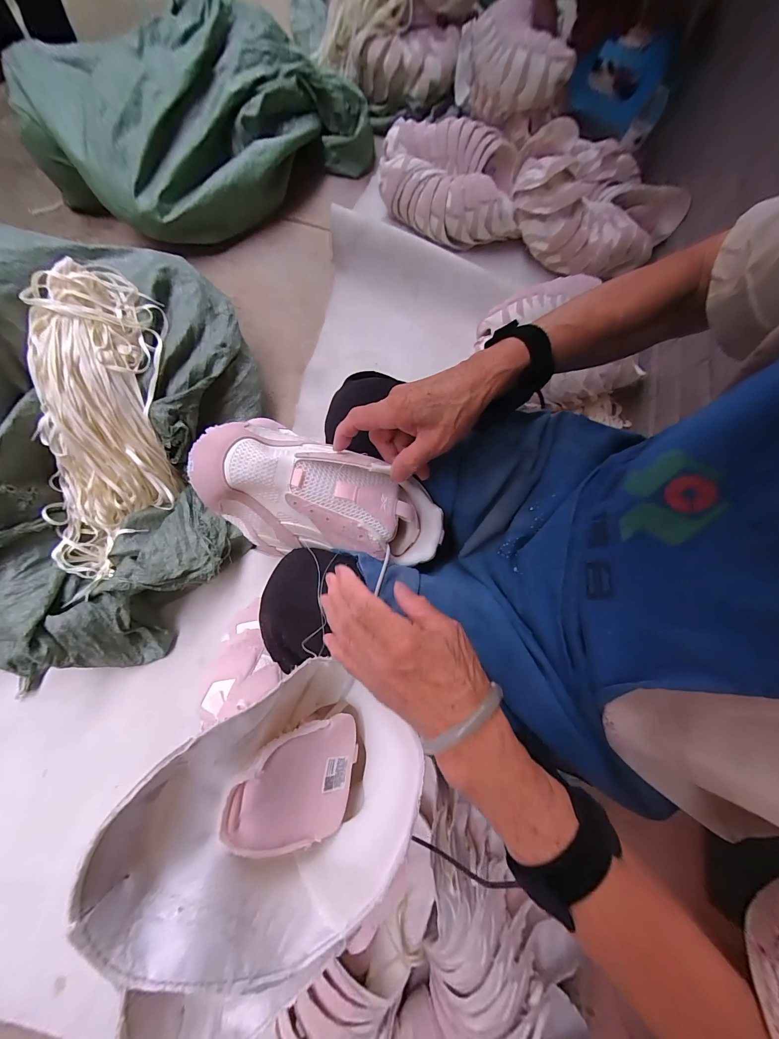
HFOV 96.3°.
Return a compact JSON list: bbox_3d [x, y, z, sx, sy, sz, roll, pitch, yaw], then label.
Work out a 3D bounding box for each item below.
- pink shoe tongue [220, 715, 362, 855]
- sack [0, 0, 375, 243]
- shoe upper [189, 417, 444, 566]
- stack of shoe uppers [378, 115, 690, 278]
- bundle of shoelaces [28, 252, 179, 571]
[{"bbox_3d":[-0.066,0.200,0.265,0.011,0.119,0.082,-4,69,35],"label":"pink shoe tongue"},{"bbox_3d":[-0.465,-1.048,0.913,0.498,0.230,0.786,42,75,5],"label":"sack"},{"bbox_3d":[-0.064,-0.020,0.357,0.235,0.109,0.108,17,73,-13],"label":"shoe upper"},{"bbox_3d":[0.372,-0.899,0.948,0.810,0.142,0.306,17,74,-2],"label":"stack of shoe uppers"},{"bbox_3d":[-0.506,-0.167,0.629,0.188,0.124,0.537,8,101,2],"label":"bundle of shoelaces"}]

